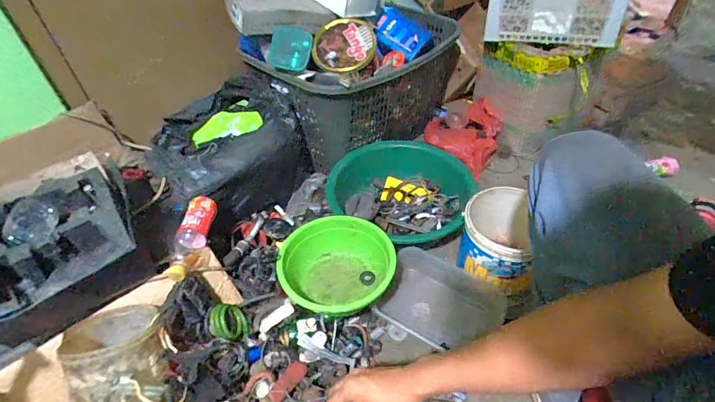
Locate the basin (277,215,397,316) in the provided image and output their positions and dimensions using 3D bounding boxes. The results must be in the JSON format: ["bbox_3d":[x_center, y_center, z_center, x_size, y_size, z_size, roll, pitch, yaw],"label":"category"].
[{"bbox_3d":[-0.039,0.146,0.760,0.218,0.108,0.216,-2,44,2],"label":"basin"}]

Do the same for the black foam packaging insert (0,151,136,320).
[{"bbox_3d":[-0.542,0.044,0.677,0.231,0.066,0.333,-27,49,-22],"label":"black foam packaging insert"}]

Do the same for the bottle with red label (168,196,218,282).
[{"bbox_3d":[-0.327,0.078,0.744,0.056,0.065,0.188,1,44,5],"label":"bottle with red label"}]

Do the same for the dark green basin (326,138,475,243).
[{"bbox_3d":[0.139,-0.026,0.976,0.326,0.102,0.337,-2,44,2],"label":"dark green basin"}]

